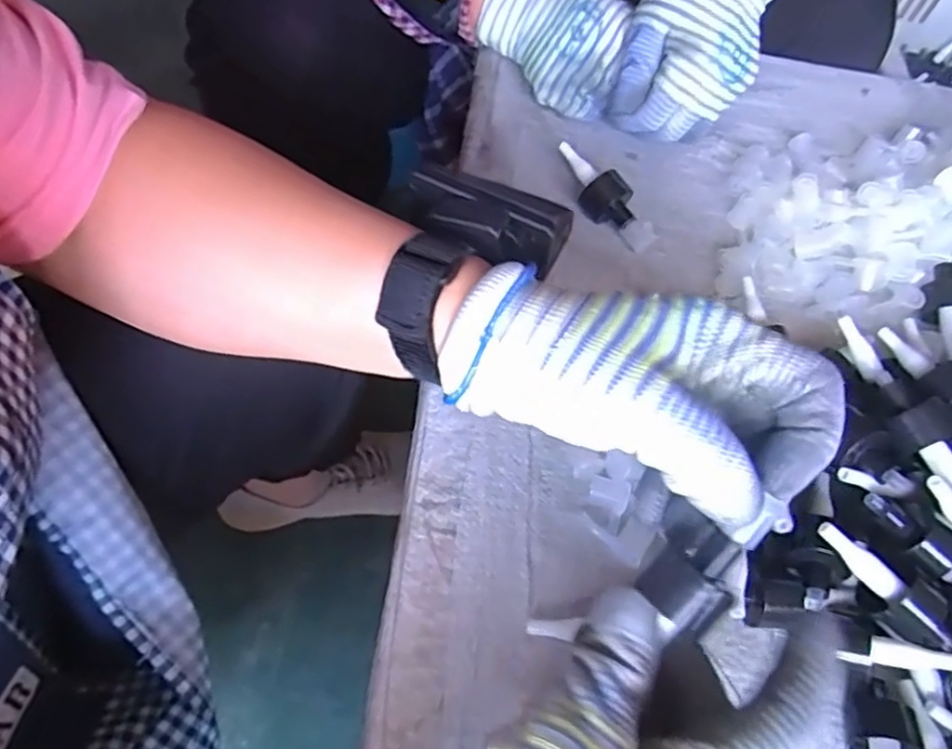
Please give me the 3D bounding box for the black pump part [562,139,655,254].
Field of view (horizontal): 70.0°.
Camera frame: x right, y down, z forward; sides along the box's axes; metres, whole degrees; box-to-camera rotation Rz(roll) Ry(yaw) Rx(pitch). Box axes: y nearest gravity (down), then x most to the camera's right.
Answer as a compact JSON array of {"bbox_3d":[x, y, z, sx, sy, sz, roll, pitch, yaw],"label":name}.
[{"bbox_3d":[0.086,-0.117,0.448,0.086,0.030,0.024,47,68,-6],"label":"black pump part"}]

